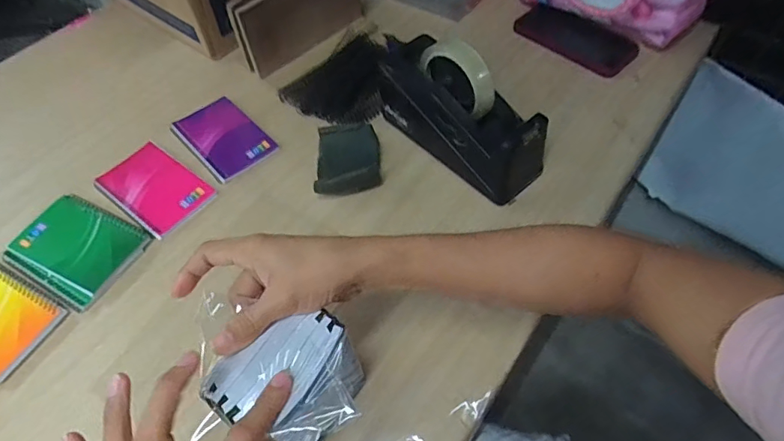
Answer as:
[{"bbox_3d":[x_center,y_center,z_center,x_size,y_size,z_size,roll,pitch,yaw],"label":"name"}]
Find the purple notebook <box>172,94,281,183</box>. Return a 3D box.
[{"bbox_3d":[-0.217,-0.108,0.612,0.084,0.008,0.133,-38,62,-21],"label":"purple notebook"}]

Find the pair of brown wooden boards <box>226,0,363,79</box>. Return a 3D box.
[{"bbox_3d":[-0.128,-0.297,0.675,0.034,0.111,0.213,33,63,22],"label":"pair of brown wooden boards"}]

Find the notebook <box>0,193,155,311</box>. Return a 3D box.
[{"bbox_3d":[-0.347,0.029,0.525,0.130,0.013,0.101,25,60,18],"label":"notebook"}]

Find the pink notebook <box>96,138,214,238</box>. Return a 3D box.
[{"bbox_3d":[-0.284,-0.041,0.570,0.139,0.008,0.085,33,63,22],"label":"pink notebook"}]

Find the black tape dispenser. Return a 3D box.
[{"bbox_3d":[0.076,-0.120,0.529,0.073,0.122,0.202,-39,62,-22],"label":"black tape dispenser"}]

